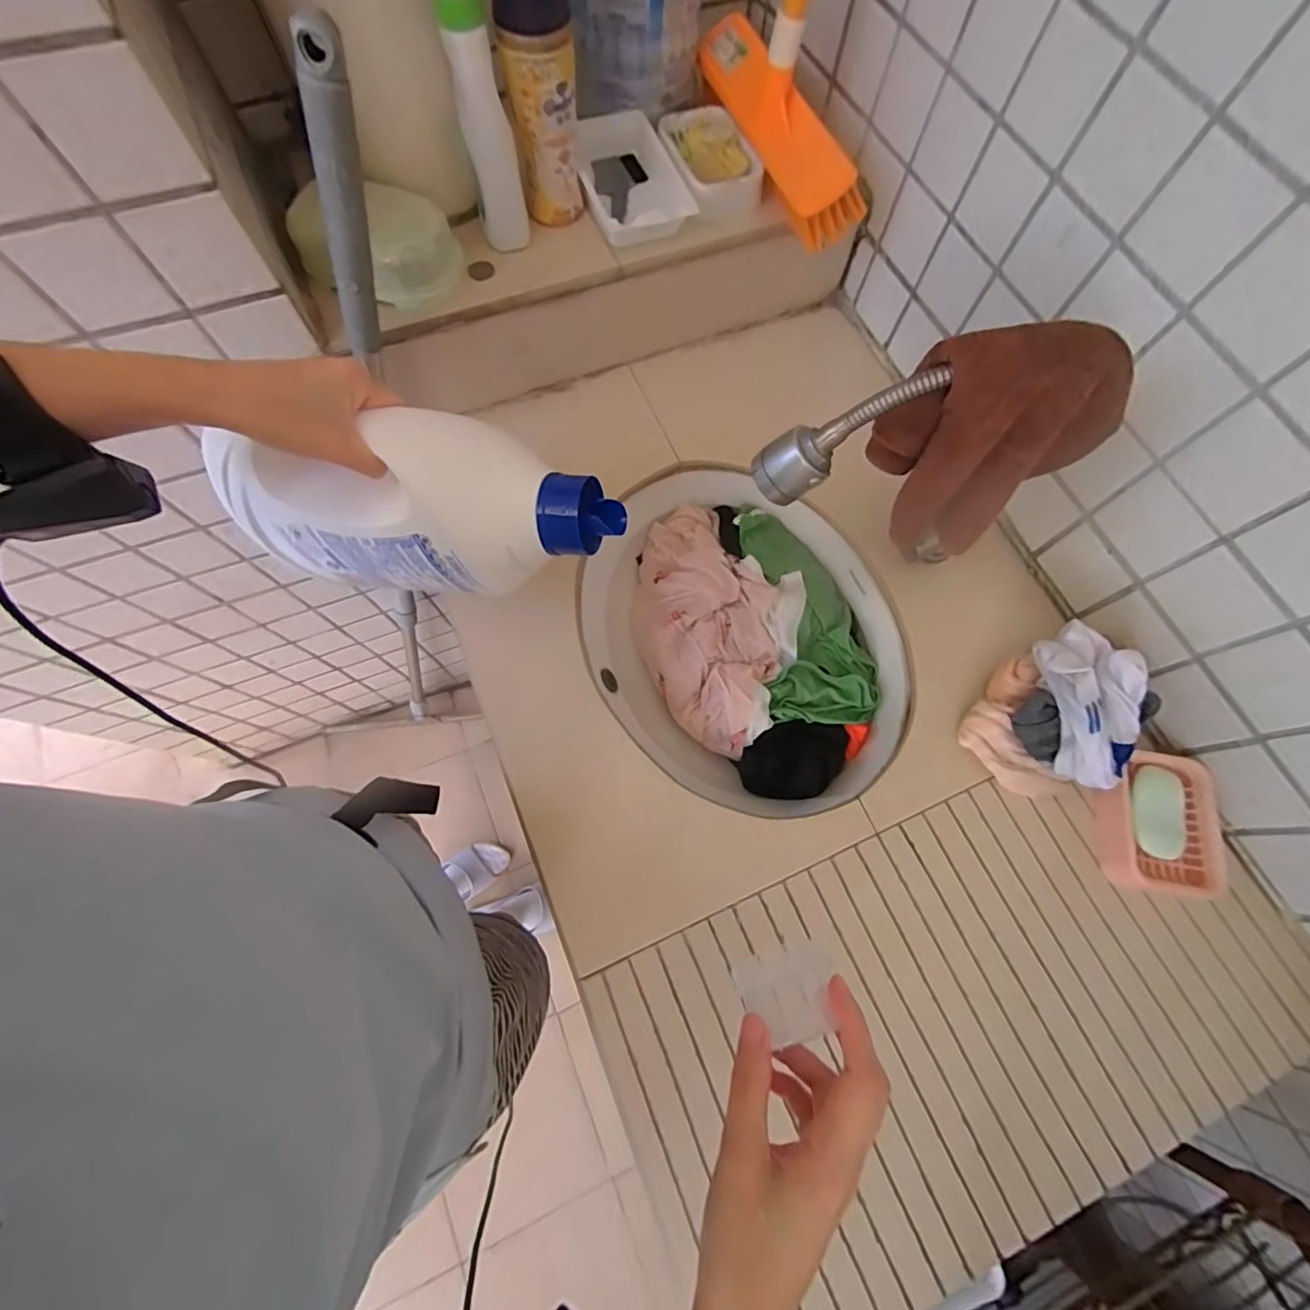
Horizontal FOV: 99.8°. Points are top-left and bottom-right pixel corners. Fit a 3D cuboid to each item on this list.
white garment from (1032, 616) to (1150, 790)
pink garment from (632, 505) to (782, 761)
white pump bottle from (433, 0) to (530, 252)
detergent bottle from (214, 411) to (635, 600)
[{"bbox_3d":[0.371,0.039,0.470,0.062,0.058,0.138,-9,72,-5],"label":"white garment"},{"bbox_3d":[0.054,-0.038,0.631,0.160,0.044,0.299,1,71,-2],"label":"pink garment"},{"bbox_3d":[-0.148,-0.466,0.470,0.044,0.218,0.043,-7,71,-4],"label":"white pump bottle"},{"bbox_3d":[-0.171,-0.105,0.412,0.282,0.124,0.078,-1,71,4],"label":"detergent bottle"}]

